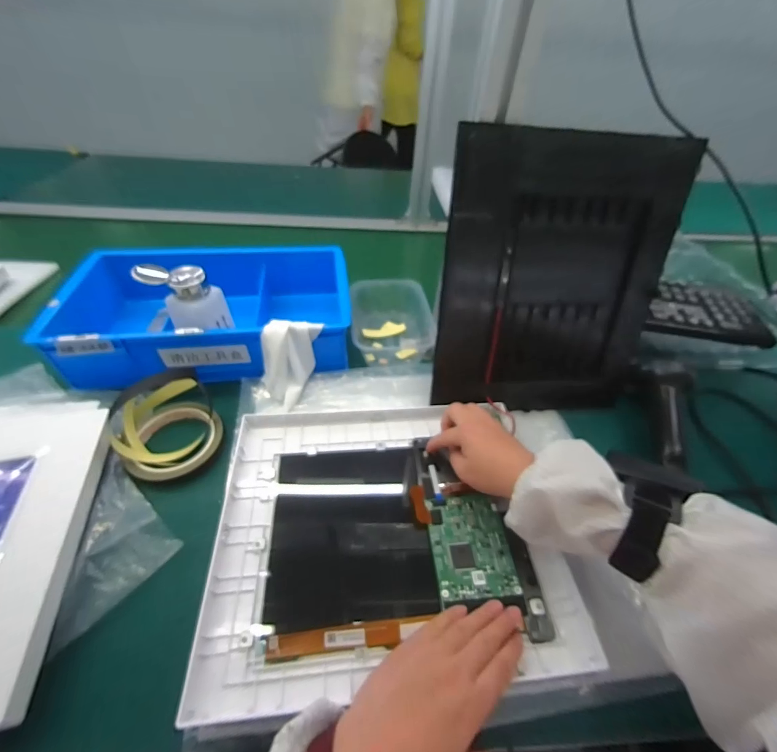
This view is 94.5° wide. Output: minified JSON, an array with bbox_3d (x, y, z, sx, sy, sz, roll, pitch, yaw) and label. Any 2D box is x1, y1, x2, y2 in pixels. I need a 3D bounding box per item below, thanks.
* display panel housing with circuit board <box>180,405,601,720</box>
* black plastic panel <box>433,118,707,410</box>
[{"bbox_3d":[-0.002,0.139,0.347,0.307,0.025,0.252,-3,45,-7],"label":"display panel housing with circuit board"},{"bbox_3d":[0.181,-0.093,0.392,0.250,0.287,0.013,0,26,-7],"label":"black plastic panel"}]

